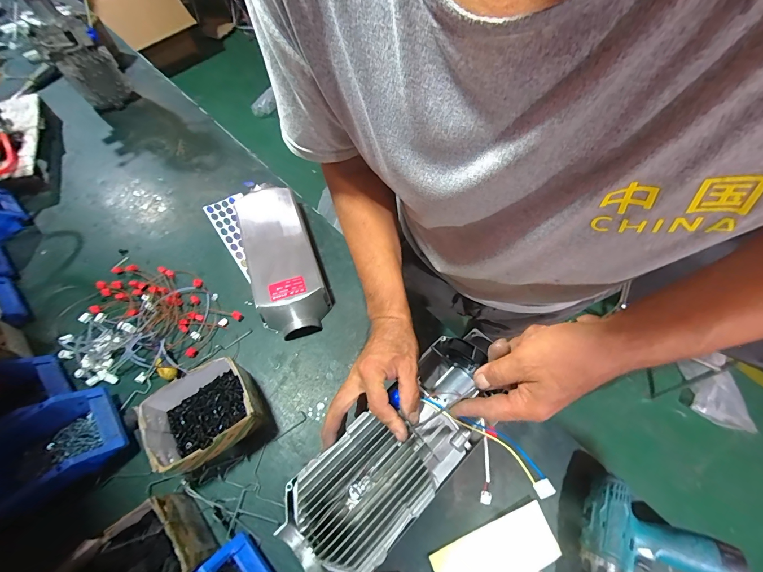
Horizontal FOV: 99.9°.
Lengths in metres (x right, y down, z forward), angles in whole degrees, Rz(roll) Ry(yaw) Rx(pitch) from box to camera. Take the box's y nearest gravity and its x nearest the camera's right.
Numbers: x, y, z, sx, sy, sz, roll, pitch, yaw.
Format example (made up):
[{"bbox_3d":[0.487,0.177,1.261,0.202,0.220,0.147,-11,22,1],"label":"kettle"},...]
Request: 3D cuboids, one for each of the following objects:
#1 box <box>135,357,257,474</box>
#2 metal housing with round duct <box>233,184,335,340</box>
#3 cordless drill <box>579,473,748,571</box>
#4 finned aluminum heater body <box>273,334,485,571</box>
[{"bbox_3d":[-0.279,0.204,0.515,0.149,0.094,0.124,-31,66,-17],"label":"box"},{"bbox_3d":[-0.210,-0.077,0.678,0.144,0.082,0.376,-16,63,-10],"label":"metal housing with round duct"},{"bbox_3d":[0.354,0.439,0.430,0.192,0.050,0.275,28,64,13],"label":"cordless drill"},{"bbox_3d":[0.022,0.208,0.416,0.122,0.099,0.333,40,63,18],"label":"finned aluminum heater body"}]

